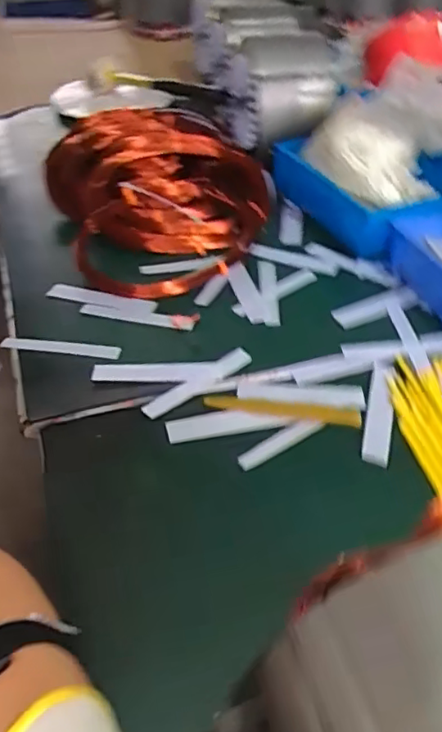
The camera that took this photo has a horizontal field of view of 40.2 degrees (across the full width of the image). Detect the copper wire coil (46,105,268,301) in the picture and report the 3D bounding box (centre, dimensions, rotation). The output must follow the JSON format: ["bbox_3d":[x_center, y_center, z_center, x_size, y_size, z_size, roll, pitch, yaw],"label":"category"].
[{"bbox_3d":[-0.069,-0.221,0.720,0.240,0.057,0.356,-14,47,-16],"label":"copper wire coil"}]

